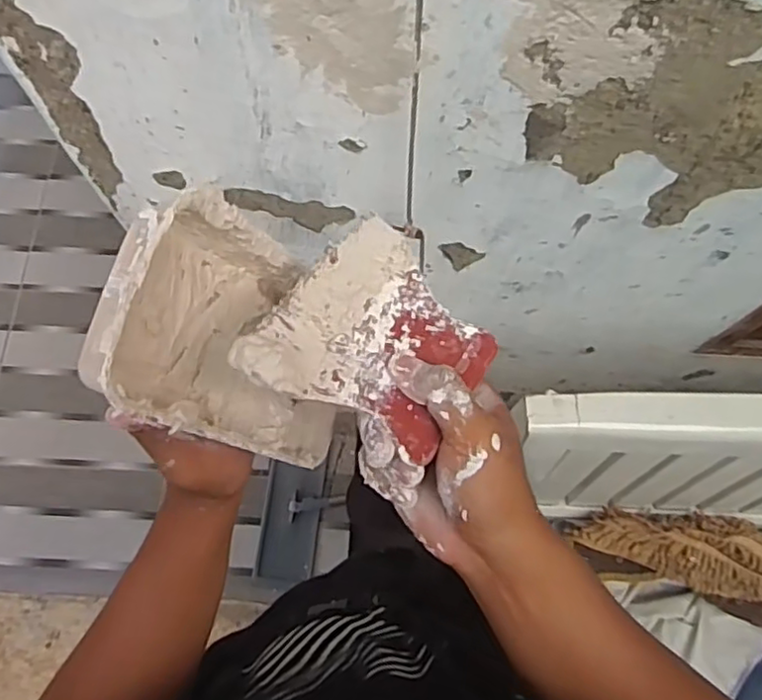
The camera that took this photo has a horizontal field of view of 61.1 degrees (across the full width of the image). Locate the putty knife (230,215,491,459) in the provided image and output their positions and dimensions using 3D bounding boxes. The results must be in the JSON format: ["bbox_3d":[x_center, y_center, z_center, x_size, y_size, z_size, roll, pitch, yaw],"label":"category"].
[{"bbox_3d":[0.001,-0.004,0.331,0.103,0.011,0.123,43,57,-2],"label":"putty knife"}]

